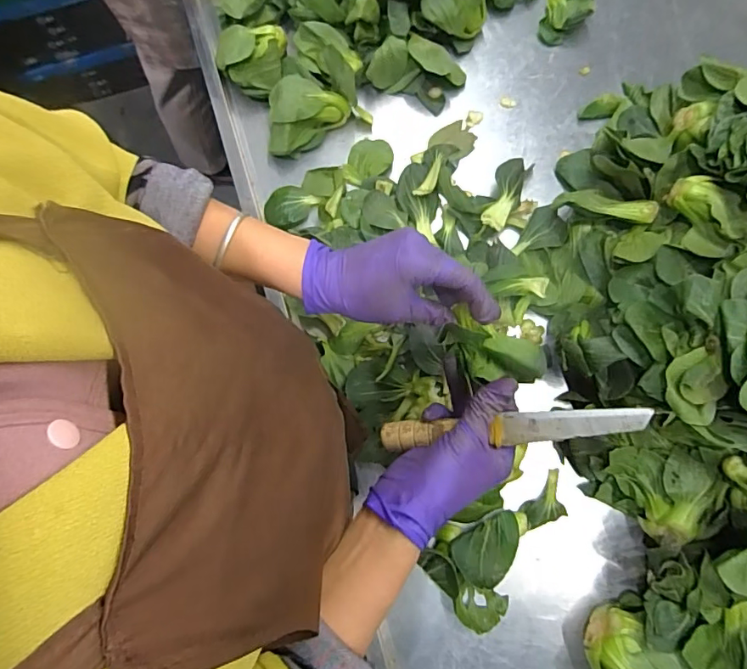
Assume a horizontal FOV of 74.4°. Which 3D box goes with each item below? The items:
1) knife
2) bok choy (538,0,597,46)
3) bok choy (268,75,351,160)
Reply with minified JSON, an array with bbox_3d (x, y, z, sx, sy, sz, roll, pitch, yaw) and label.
[{"bbox_3d":[0.101,0.075,0.386,0.202,0.011,0.023,-8,77,21],"label":"knife"},{"bbox_3d":[0.255,-0.423,0.656,0.059,0.034,0.067,25,80,7],"label":"bok choy"},{"bbox_3d":[-0.083,-0.276,0.623,0.099,0.044,0.094,0,78,1],"label":"bok choy"}]

